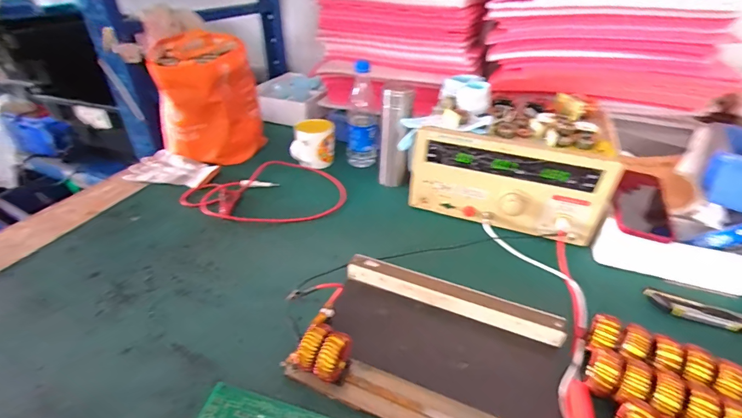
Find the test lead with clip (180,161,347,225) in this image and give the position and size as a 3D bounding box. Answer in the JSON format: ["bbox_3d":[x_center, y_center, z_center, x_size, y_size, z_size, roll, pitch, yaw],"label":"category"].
[{"bbox_3d":[-0.201,-0.027,0.730,0.296,0.037,0.224,-24,43,-31],"label":"test lead with clip"}]

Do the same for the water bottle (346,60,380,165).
[{"bbox_3d":[-0.021,-0.212,0.825,0.067,0.231,0.072,-1,35,-4],"label":"water bottle"}]

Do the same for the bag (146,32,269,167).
[{"bbox_3d":[-0.362,-0.237,0.804,0.217,0.232,0.172,-14,38,-20],"label":"bag"}]

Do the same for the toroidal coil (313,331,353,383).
[{"bbox_3d":[-0.040,0.166,0.407,0.021,0.055,0.051,16,38,20],"label":"toroidal coil"}]

